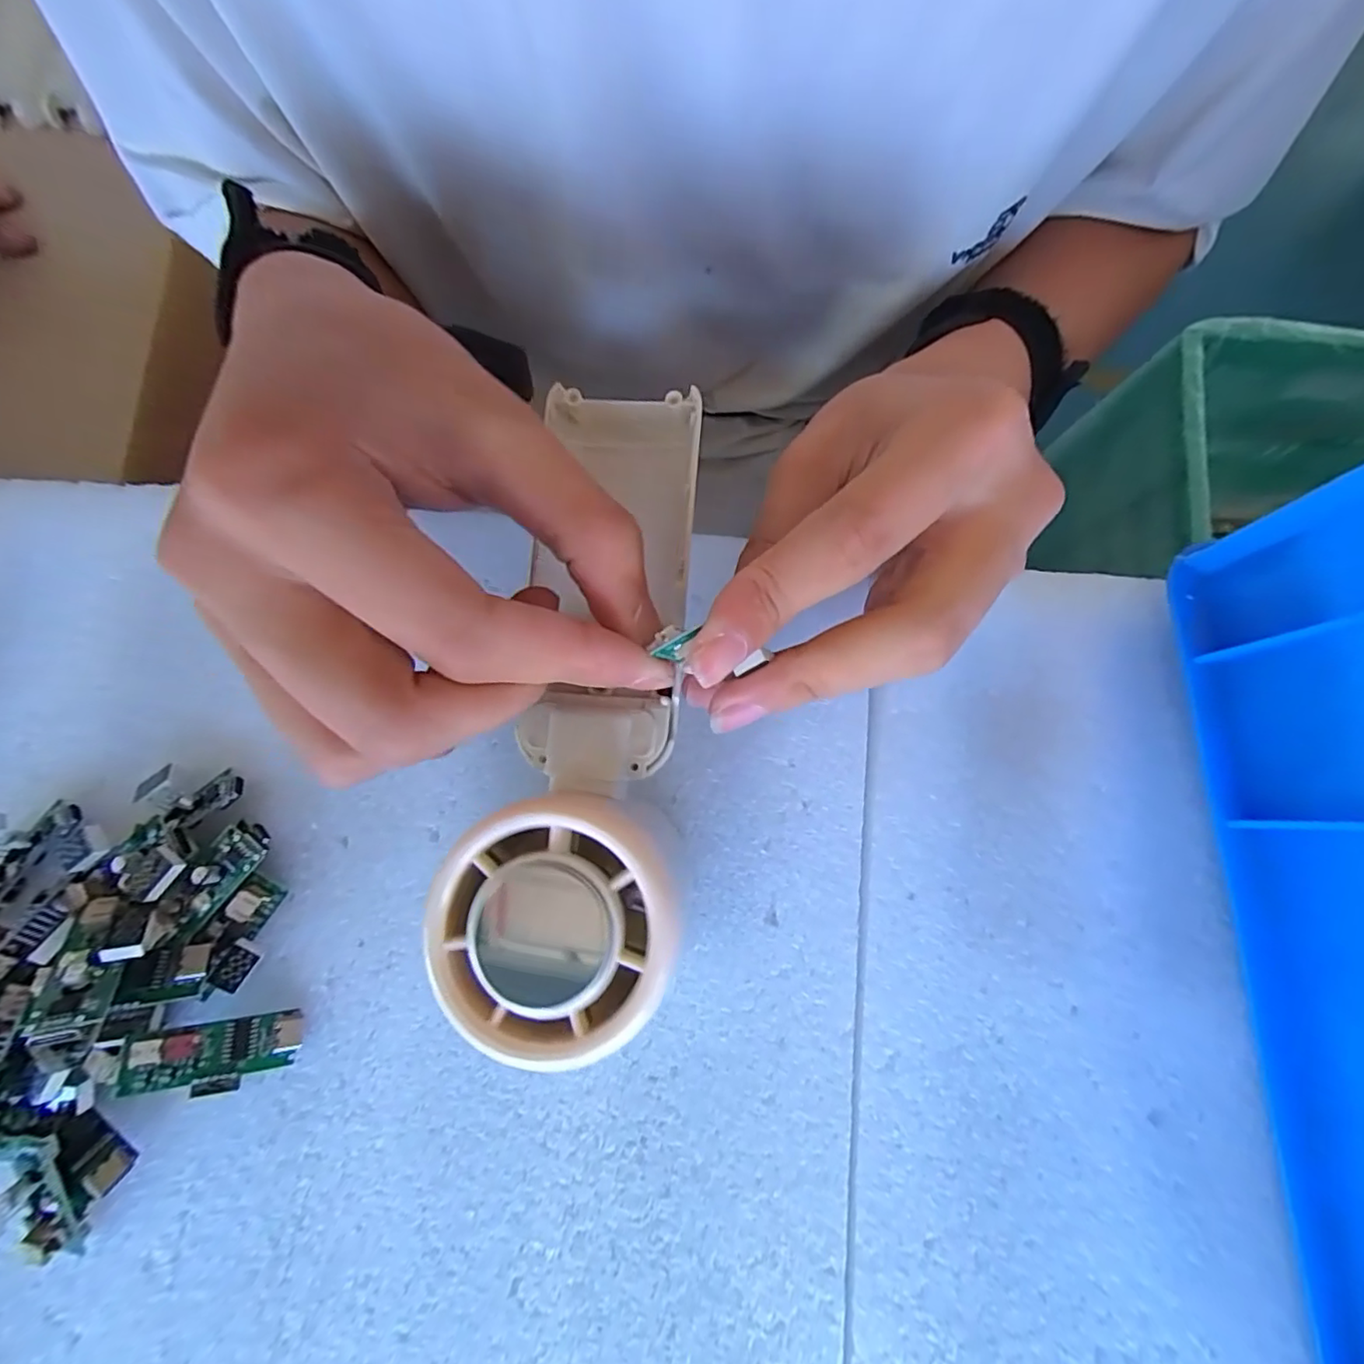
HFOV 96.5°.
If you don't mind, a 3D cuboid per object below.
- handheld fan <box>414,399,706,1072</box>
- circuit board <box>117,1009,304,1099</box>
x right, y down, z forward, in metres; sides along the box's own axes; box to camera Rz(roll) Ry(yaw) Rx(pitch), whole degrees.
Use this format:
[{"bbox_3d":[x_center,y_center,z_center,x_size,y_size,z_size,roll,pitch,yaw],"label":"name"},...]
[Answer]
[{"bbox_3d":[-0.020,0.002,0.150,0.051,0.025,0.160,9,70,1],"label":"handheld fan"},{"bbox_3d":[-0.126,0.102,0.165,0.038,0.010,0.020,6,77,-31],"label":"circuit board"}]

